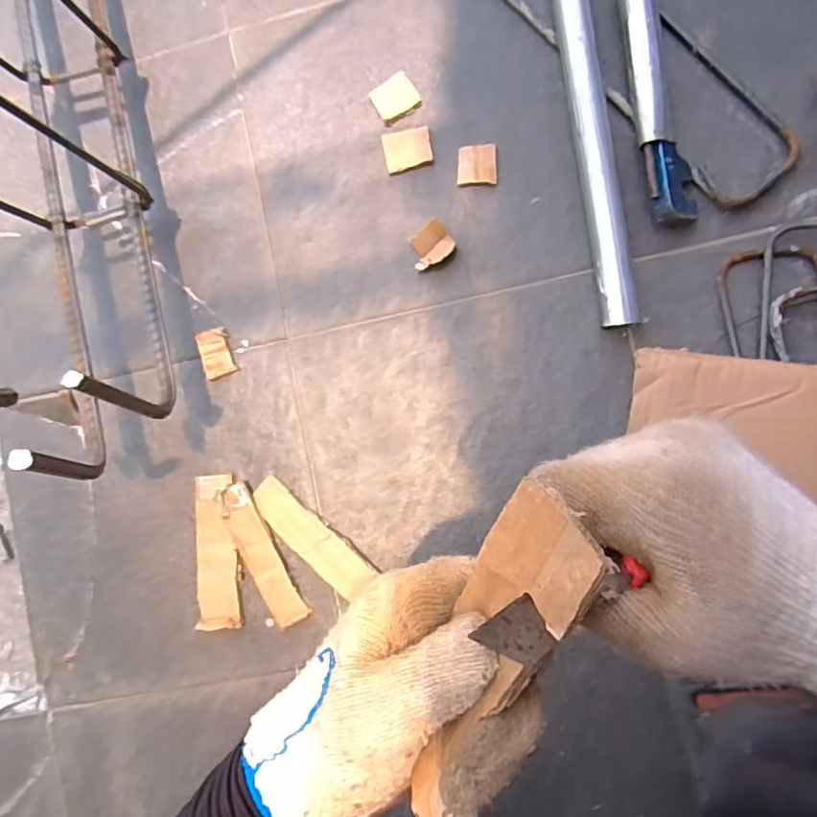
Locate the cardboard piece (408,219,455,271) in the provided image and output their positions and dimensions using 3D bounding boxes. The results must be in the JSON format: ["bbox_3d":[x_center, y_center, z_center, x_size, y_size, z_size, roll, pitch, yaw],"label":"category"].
[{"bbox_3d":[0.019,-0.142,0.509,0.039,0.018,0.034,-36,84,3],"label":"cardboard piece"}]

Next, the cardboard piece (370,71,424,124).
[{"bbox_3d":[-0.012,-0.282,0.527,0.038,0.007,0.036,-30,84,4],"label":"cardboard piece"}]

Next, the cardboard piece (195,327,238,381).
[{"bbox_3d":[-0.177,-0.051,0.535,0.028,0.007,0.044,-16,85,5],"label":"cardboard piece"}]

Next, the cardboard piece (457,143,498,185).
[{"bbox_3d":[0.060,-0.215,0.510,0.034,0.004,0.034,1,87,6],"label":"cardboard piece"}]

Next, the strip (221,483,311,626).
[{"bbox_3d":[-0.133,0.133,0.518,0.032,0.007,0.132,-27,84,4],"label":"strip"}]

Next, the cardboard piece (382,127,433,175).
[{"bbox_3d":[-0.001,-0.233,0.519,0.042,0.004,0.038,-11,86,6],"label":"cardboard piece"}]

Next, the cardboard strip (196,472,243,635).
[{"bbox_3d":[-0.174,0.129,0.524,0.038,0.008,0.136,-2,87,2],"label":"cardboard strip"}]

